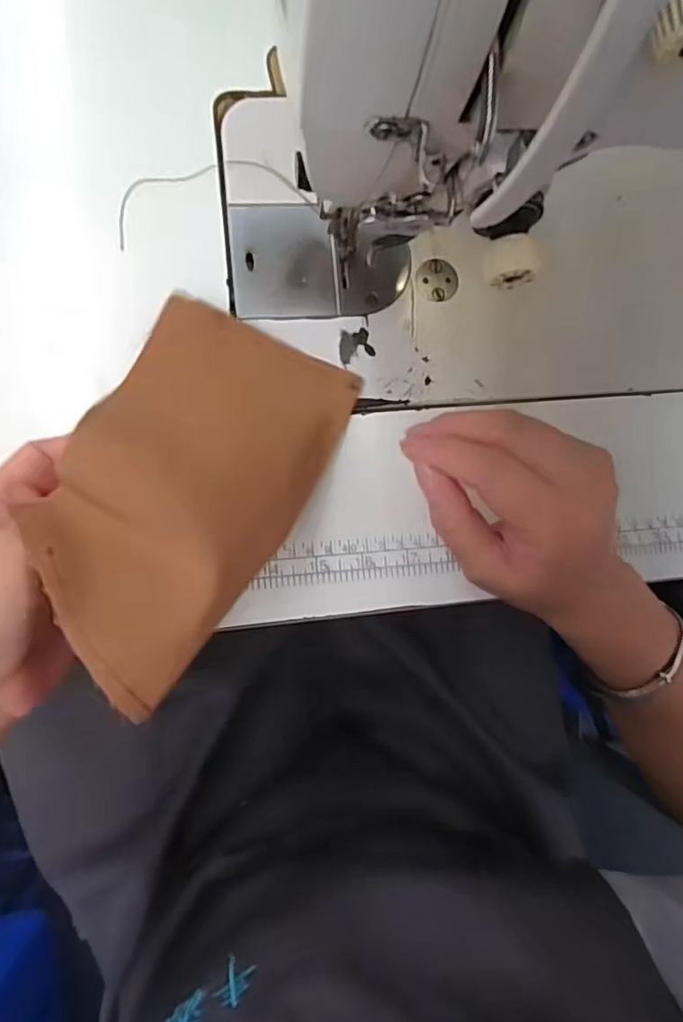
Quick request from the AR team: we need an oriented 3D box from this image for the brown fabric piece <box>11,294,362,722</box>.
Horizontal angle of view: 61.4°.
[{"bbox_3d":[-0.067,-0.012,0.268,0.104,0.082,0.175,27,87,-8],"label":"brown fabric piece"}]

